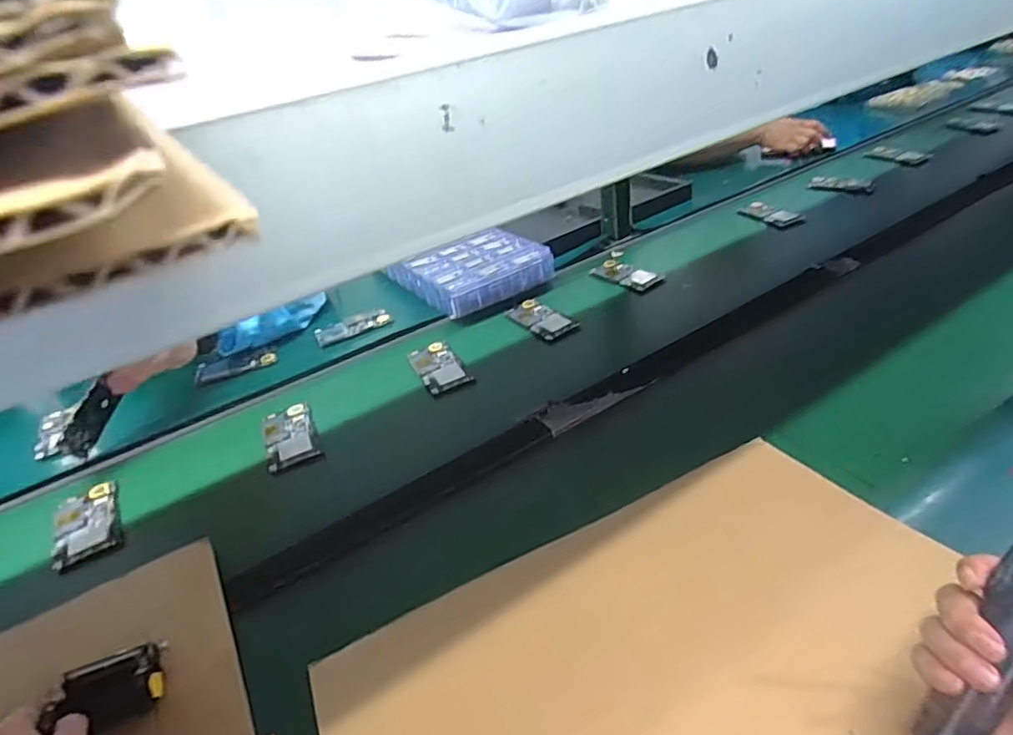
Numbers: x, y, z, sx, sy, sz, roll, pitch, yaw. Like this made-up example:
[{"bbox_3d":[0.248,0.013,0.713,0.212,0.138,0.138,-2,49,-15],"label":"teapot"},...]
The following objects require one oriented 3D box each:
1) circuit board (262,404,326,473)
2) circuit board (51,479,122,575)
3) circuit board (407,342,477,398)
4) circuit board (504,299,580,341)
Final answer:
[{"bbox_3d":[-0.288,0.088,0.787,0.067,0.005,0.126,-21,36,-16],"label":"circuit board"},{"bbox_3d":[-0.494,0.180,0.698,0.067,0.010,0.125,-26,38,-22],"label":"circuit board"},{"bbox_3d":[-0.100,-0.001,0.877,0.065,0.006,0.127,-22,36,-17],"label":"circuit board"},{"bbox_3d":[0.051,-0.078,0.954,0.068,0.006,0.119,-31,40,-28],"label":"circuit board"}]

